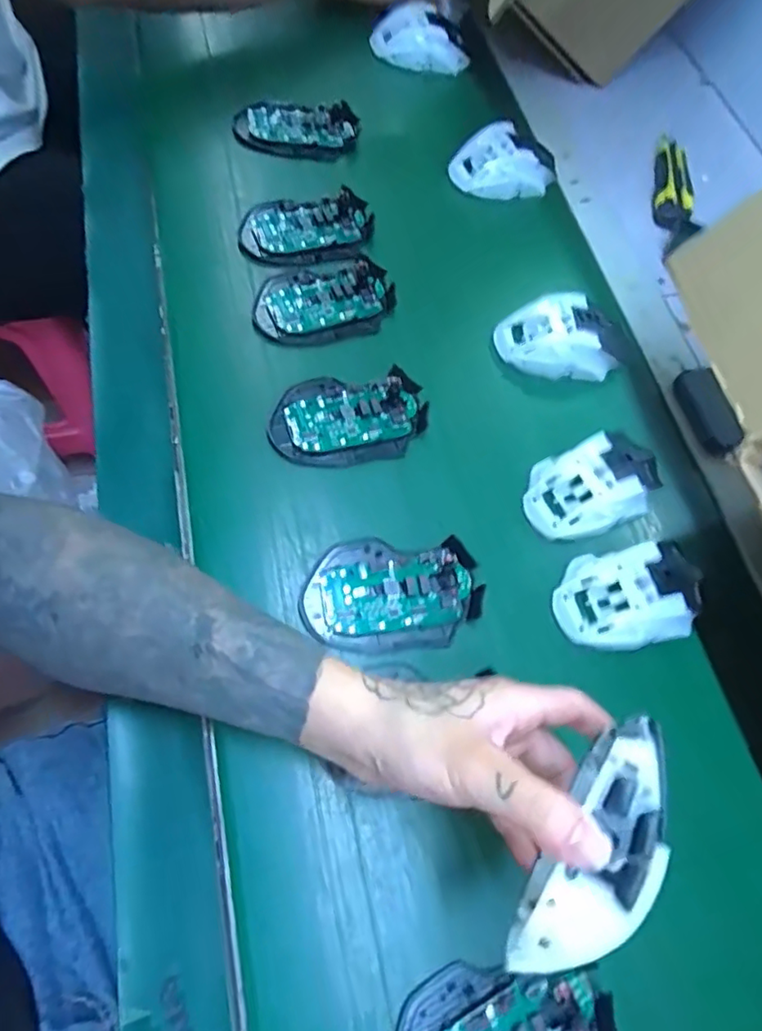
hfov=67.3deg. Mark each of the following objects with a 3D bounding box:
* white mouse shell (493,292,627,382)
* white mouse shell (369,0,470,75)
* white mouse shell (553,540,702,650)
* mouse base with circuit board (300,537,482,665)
[{"bbox_3d":[0.153,-0.147,0.486,0.110,0.049,0.061,2,67,-9],"label":"white mouse shell"},{"bbox_3d":[0.048,-0.533,0.646,0.107,0.049,0.048,-8,67,-24],"label":"white mouse shell"},{"bbox_3d":[0.170,0.054,0.385,0.100,0.024,0.061,-9,68,-6],"label":"white mouse shell"},{"bbox_3d":[0.008,0.051,0.378,0.115,0.019,0.076,-6,68,-12],"label":"mouse base with circuit board"}]

